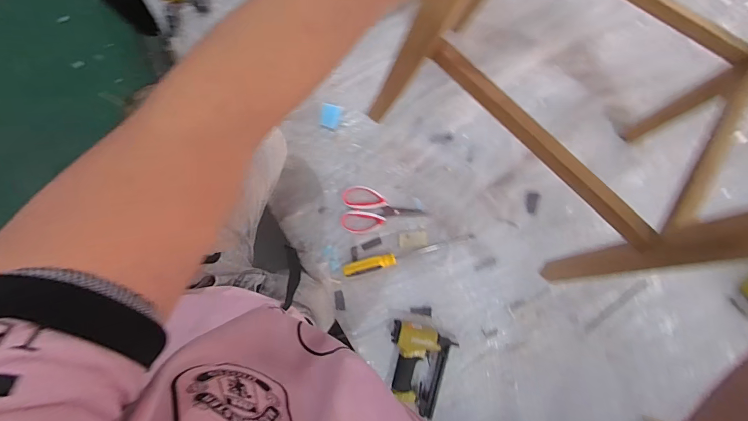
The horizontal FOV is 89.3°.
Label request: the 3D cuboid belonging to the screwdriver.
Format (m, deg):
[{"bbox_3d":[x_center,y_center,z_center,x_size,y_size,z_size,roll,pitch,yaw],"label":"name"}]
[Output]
[{"bbox_3d":[0.074,0.092,0.803,0.281,0.022,0.026,-16,91,5],"label":"screwdriver"}]

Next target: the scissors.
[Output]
[{"bbox_3d":[0.019,0.002,0.811,0.172,0.004,0.097,4,93,4],"label":"scissors"}]

